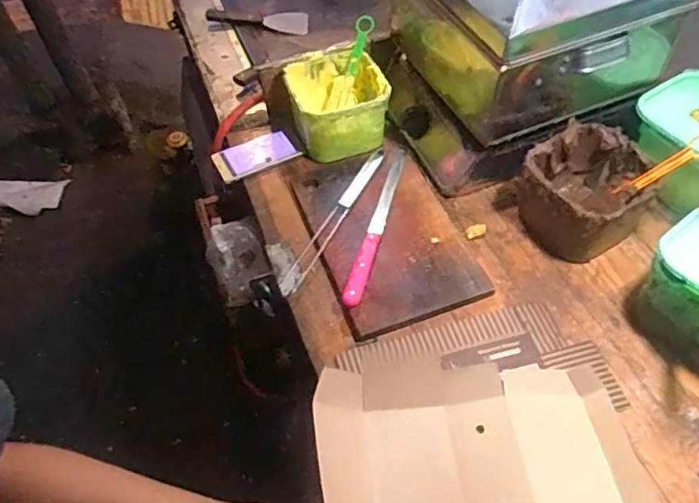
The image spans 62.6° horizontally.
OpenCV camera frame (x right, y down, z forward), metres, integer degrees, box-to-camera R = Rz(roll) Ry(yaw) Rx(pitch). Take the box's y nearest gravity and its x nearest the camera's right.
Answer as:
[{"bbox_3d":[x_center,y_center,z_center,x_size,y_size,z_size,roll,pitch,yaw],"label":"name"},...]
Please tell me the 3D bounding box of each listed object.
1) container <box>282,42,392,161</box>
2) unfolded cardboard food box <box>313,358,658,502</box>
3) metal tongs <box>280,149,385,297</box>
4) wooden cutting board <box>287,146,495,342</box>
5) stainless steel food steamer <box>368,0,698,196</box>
[{"bbox_3d":[-0.022,-0.239,0.926,0.148,0.090,0.161,-16,54,-8],"label":"container"},{"bbox_3d":[0.140,0.235,0.605,0.341,0.066,0.259,-6,53,0],"label":"unfolded cardboard food box"},{"bbox_3d":[-0.014,-0.056,0.832,0.035,0.018,0.295,25,59,20],"label":"metal tongs"},{"bbox_3d":[0.048,-0.034,0.814,0.194,0.020,0.308,-17,54,-9],"label":"wooden cutting board"},{"bbox_3d":[0.227,-0.332,0.817,0.333,0.346,0.324,-19,55,-10],"label":"stainless steel food steamer"}]

